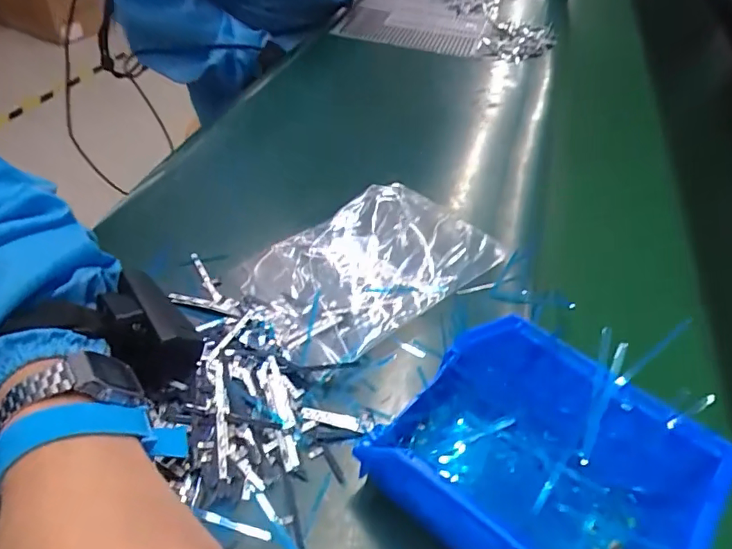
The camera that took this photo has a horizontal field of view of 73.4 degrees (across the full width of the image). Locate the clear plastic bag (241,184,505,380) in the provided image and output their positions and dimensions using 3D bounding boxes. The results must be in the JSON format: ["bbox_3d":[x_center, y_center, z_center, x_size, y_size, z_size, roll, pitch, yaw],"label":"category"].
[{"bbox_3d":[0.005,-0.009,0.383,0.187,0.026,0.121,-26,54,-28],"label":"clear plastic bag"}]

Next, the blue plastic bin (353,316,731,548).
[{"bbox_3d":[0.080,0.099,0.246,0.138,0.075,0.106,30,50,27],"label":"blue plastic bin"}]

